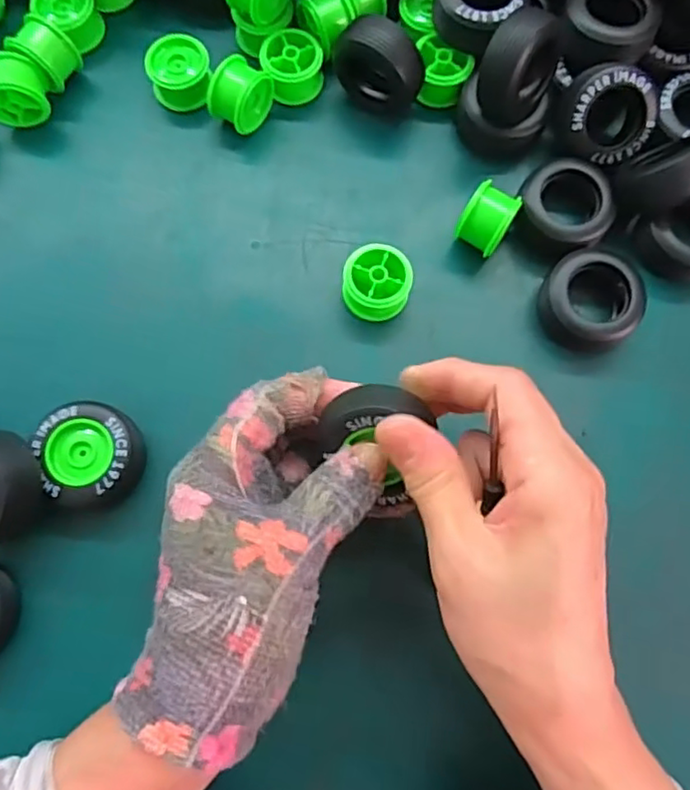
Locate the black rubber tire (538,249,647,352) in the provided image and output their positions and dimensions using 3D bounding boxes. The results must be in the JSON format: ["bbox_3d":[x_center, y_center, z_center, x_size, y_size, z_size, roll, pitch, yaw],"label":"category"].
[{"bbox_3d":[0.126,-0.050,0.327,0.050,0.024,0.049,0,77,0],"label":"black rubber tire"}]

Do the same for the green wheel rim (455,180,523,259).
[{"bbox_3d":[0.072,-0.088,0.331,0.024,0.035,0.028,28,79,7],"label":"green wheel rim"}]

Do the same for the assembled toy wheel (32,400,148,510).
[{"bbox_3d":[-0.117,0.028,0.306,0.045,0.026,0.048,0,77,0],"label":"assembled toy wheel"}]

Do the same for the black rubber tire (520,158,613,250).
[{"bbox_3d":[0.117,-0.098,0.338,0.047,0.025,0.044,0,77,0],"label":"black rubber tire"}]

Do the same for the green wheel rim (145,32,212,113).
[{"bbox_3d":[-0.092,-0.179,0.355,0.033,0.027,0.029,-21,80,-3],"label":"green wheel rim"}]

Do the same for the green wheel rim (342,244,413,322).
[{"bbox_3d":[0.017,-0.057,0.328,0.033,0.026,0.034,0,77,0],"label":"green wheel rim"}]

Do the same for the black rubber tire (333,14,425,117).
[{"bbox_3d":[0.019,-0.175,0.345,0.046,0.044,0.024,34,79,8],"label":"black rubber tire"}]

